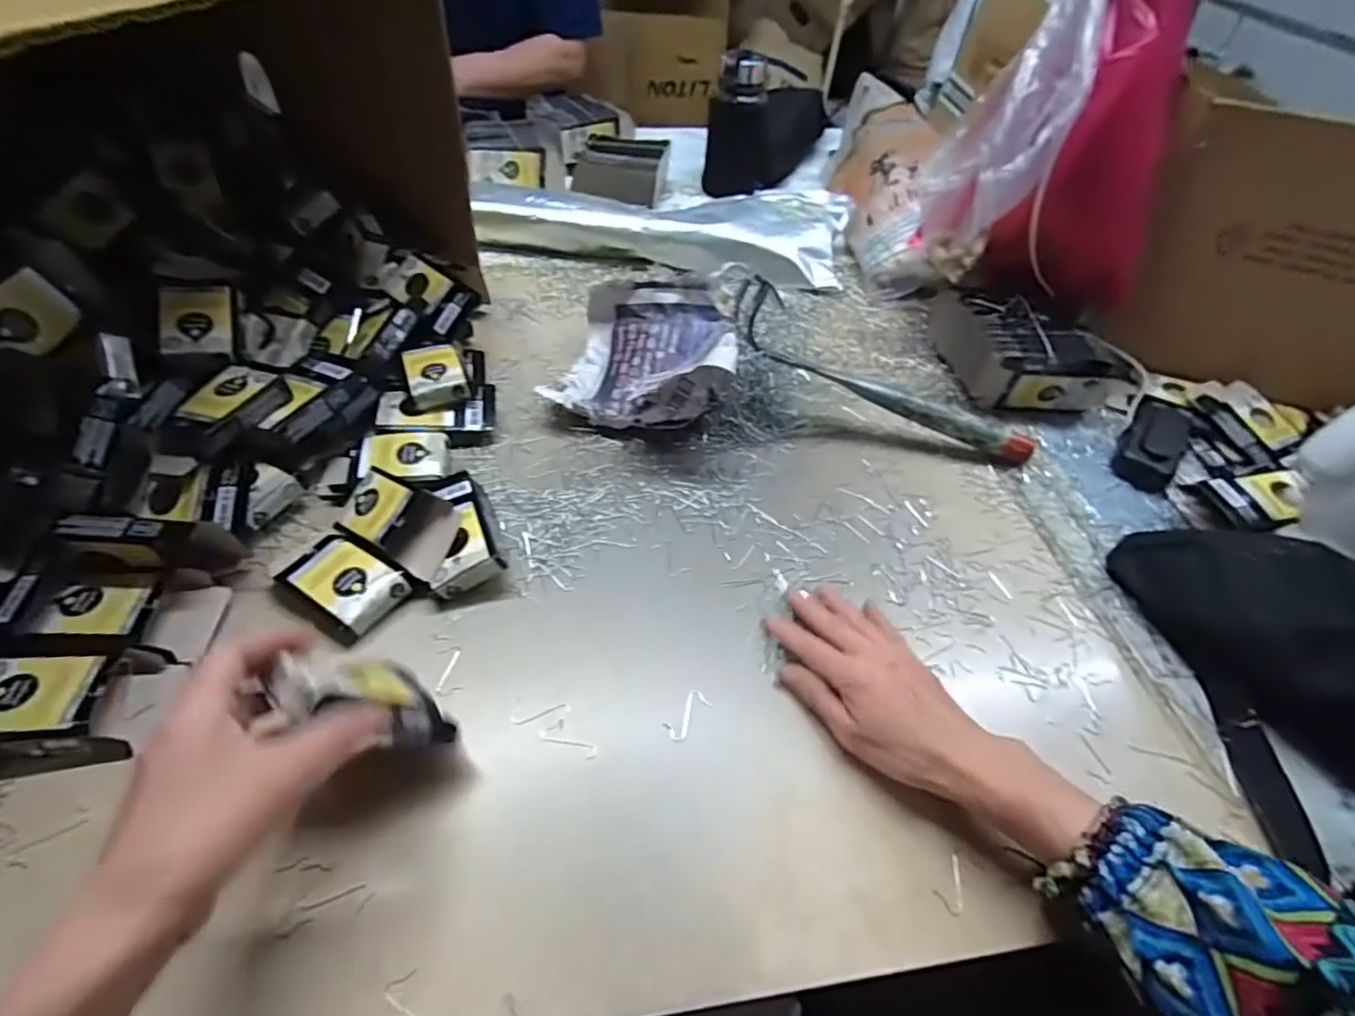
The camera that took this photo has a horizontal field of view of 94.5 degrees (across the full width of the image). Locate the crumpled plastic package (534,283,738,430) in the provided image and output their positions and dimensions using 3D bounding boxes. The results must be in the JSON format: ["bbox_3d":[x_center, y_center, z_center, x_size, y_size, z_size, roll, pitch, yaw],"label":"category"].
[{"bbox_3d":[-0.027,-0.145,0.600,0.168,0.074,0.173,7,49,4],"label":"crumpled plastic package"}]

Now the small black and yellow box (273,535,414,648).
[{"bbox_3d":[-0.234,0.055,0.439,0.075,0.022,0.058,29,53,20],"label":"small black and yellow box"}]

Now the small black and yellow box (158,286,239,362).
[{"bbox_3d":[-0.368,-0.142,0.482,0.047,0.012,0.058,-4,78,-31],"label":"small black and yellow box"}]

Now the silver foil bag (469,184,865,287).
[{"bbox_3d":[-0.019,-0.363,0.792,0.463,0.060,0.131,7,49,2],"label":"silver foil bag"}]

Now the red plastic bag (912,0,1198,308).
[{"bbox_3d":[0.338,-0.339,0.527,0.175,0.301,0.126,1,49,-3],"label":"red plastic bag"}]

